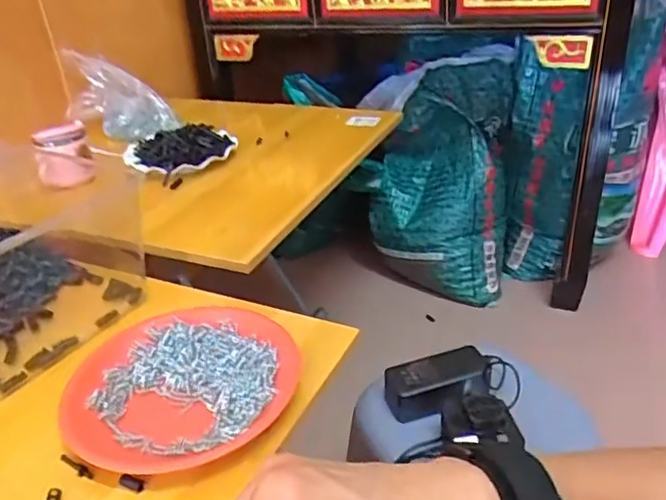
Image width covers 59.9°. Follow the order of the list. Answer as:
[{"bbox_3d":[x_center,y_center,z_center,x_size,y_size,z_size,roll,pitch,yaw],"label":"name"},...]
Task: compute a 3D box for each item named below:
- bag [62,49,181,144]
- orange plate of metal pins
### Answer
[{"bbox_3d":[-0.399,-0.287,1.085,0.185,0.151,0.049,0,31,7],"label":"bag"},{"bbox_3d":[-0.127,0.118,0.502,0.193,0.029,0.175,-12,31,-13],"label":"orange plate of metal pins"}]

